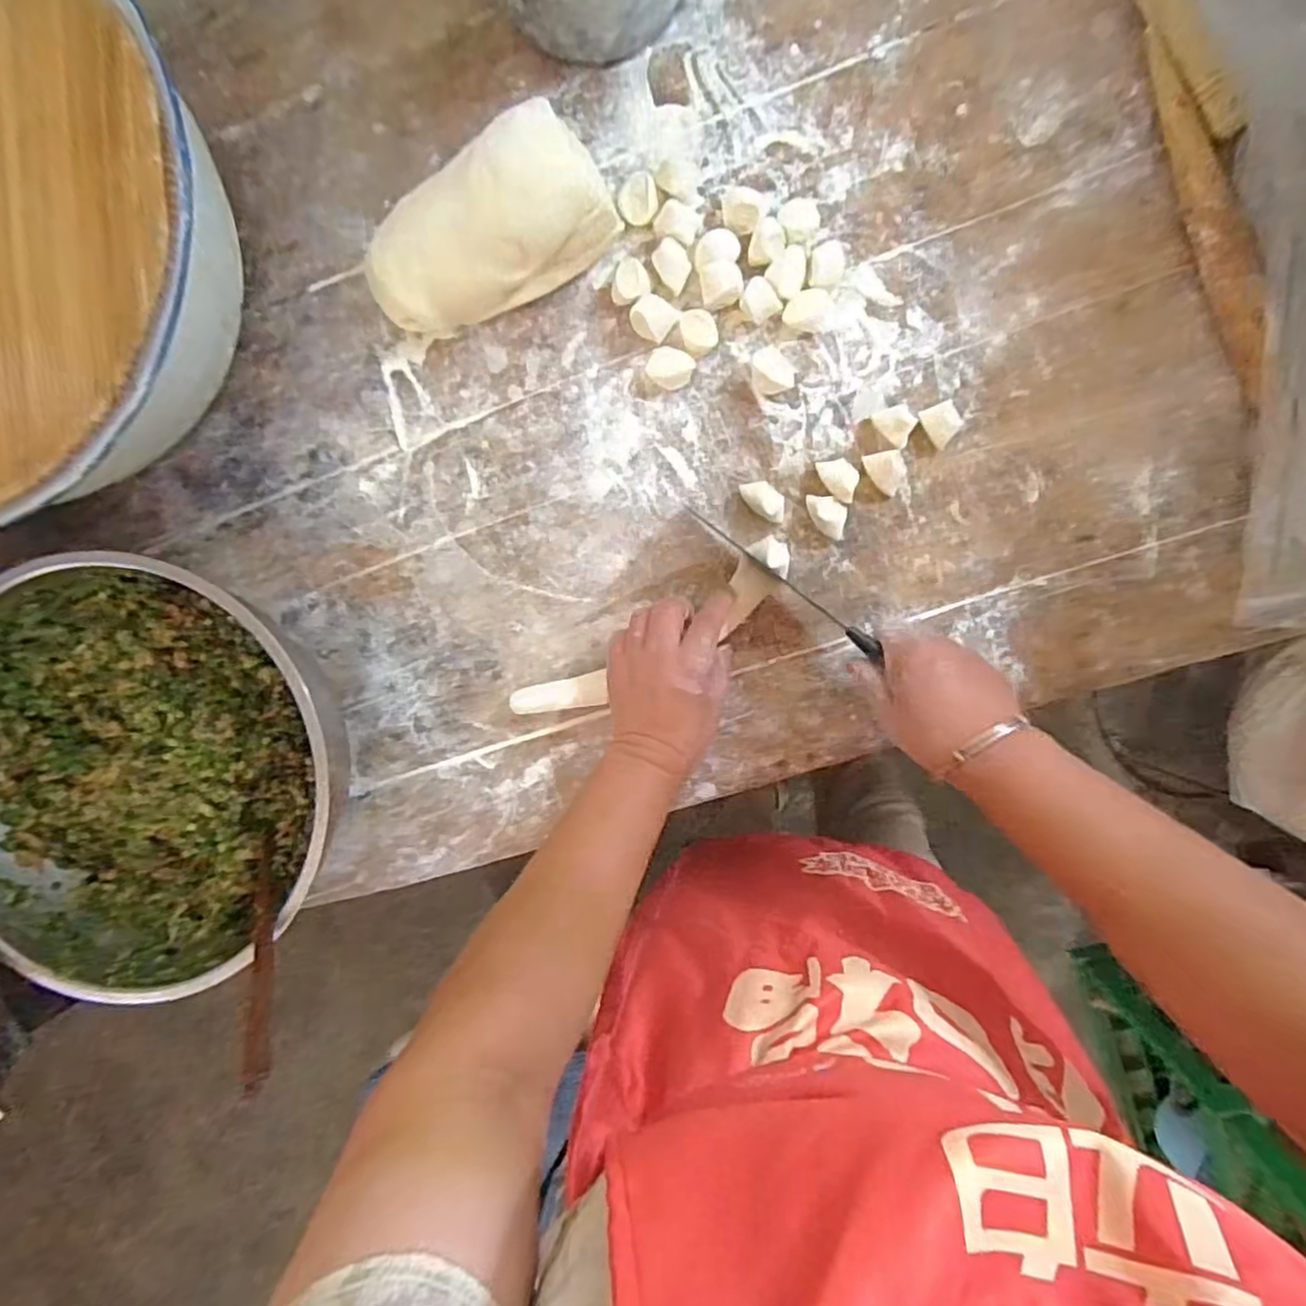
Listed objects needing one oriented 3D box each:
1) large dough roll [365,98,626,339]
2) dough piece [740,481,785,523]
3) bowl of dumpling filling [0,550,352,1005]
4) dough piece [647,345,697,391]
[{"bbox_3d":[-0.114,-0.281,0.467,0.175,0.085,0.082,-32,92,7],"label":"large dough roll"},{"bbox_3d":[0.083,-0.113,0.503,0.038,0.023,0.023,44,98,-1],"label":"dough piece"},{"bbox_3d":[-0.369,0.087,0.513,0.298,0.115,0.301,0,96,5],"label":"bowl of dumpling filling"},{"bbox_3d":[0.013,-0.210,0.500,0.033,0.015,0.027,17,97,3],"label":"dough piece"}]

